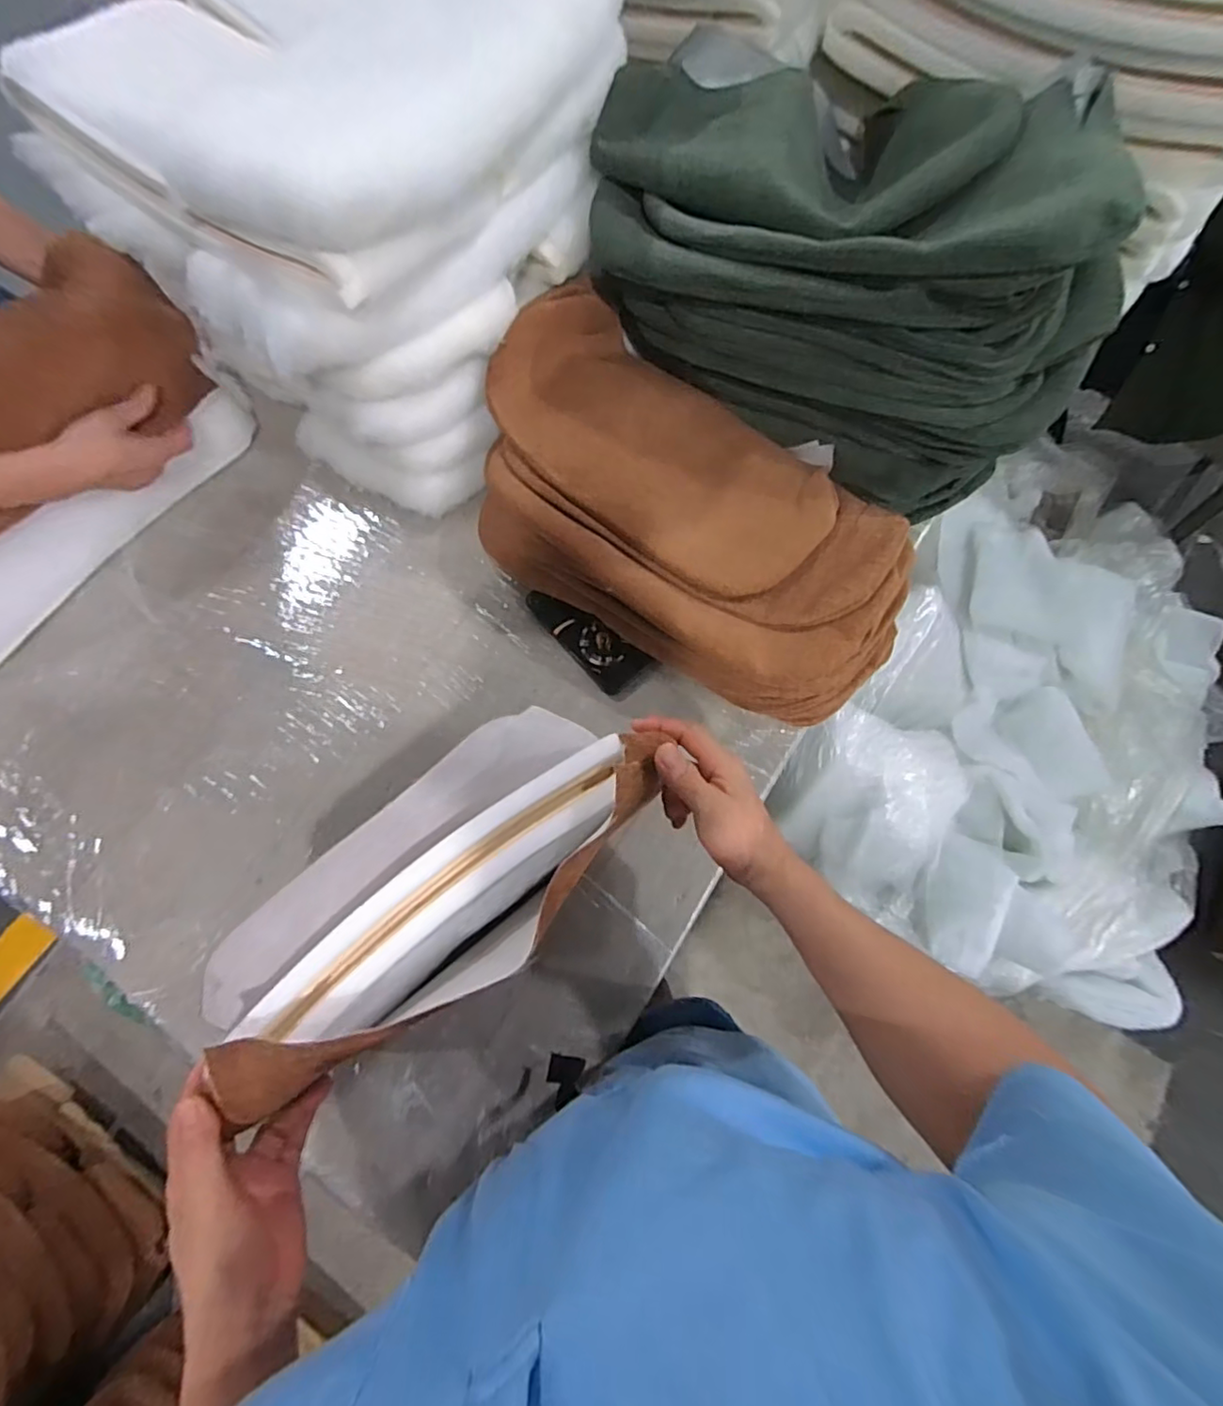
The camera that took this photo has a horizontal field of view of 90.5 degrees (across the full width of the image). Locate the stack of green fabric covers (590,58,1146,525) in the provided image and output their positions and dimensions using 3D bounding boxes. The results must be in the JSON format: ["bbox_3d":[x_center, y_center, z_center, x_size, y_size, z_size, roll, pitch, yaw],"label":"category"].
[{"bbox_3d":[0.252,-0.481,0.651,0.518,0.239,0.325,29,76,10],"label":"stack of green fabric covers"}]

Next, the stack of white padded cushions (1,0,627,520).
[{"bbox_3d":[-0.282,-0.562,0.680,0.465,0.336,0.465,32,76,11],"label":"stack of white padded cushions"}]

